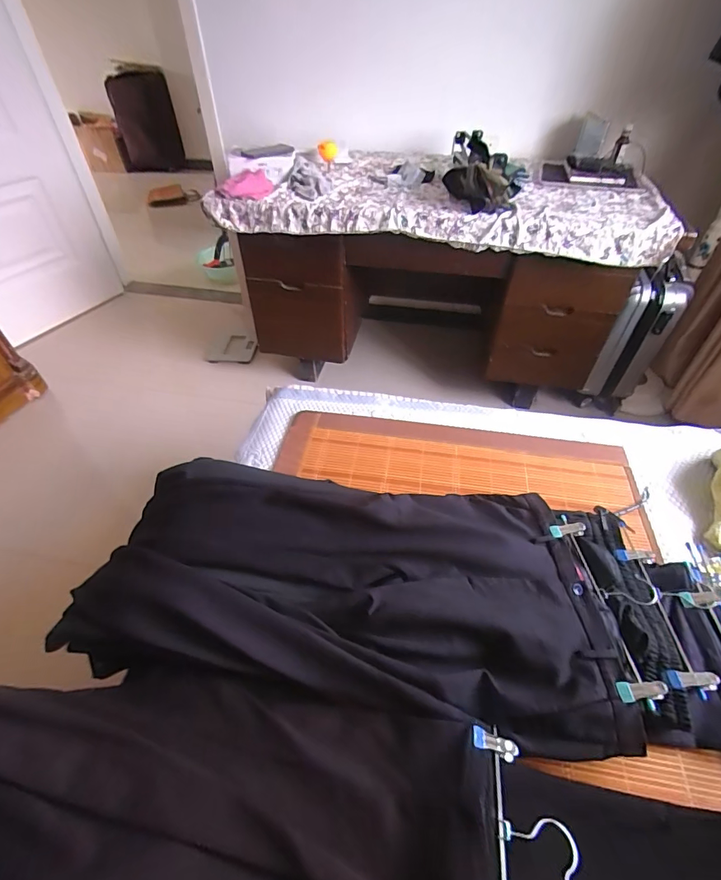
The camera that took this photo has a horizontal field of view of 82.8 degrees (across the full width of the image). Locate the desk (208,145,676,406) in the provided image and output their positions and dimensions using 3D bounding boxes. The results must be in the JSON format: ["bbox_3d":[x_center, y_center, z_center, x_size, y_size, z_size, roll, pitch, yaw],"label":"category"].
[{"bbox_3d":[0.239,-0.645,1.546,1.297,0.663,0.594,7,46,7],"label":"desk"}]

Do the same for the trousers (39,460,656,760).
[{"bbox_3d":[-0.043,0.206,0.629,0.783,0.077,0.401,2,46,2],"label":"trousers"}]

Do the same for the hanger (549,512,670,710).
[{"bbox_3d":[0.392,0.229,0.616,0.127,0.023,0.294,-3,46,-3],"label":"hanger"}]

